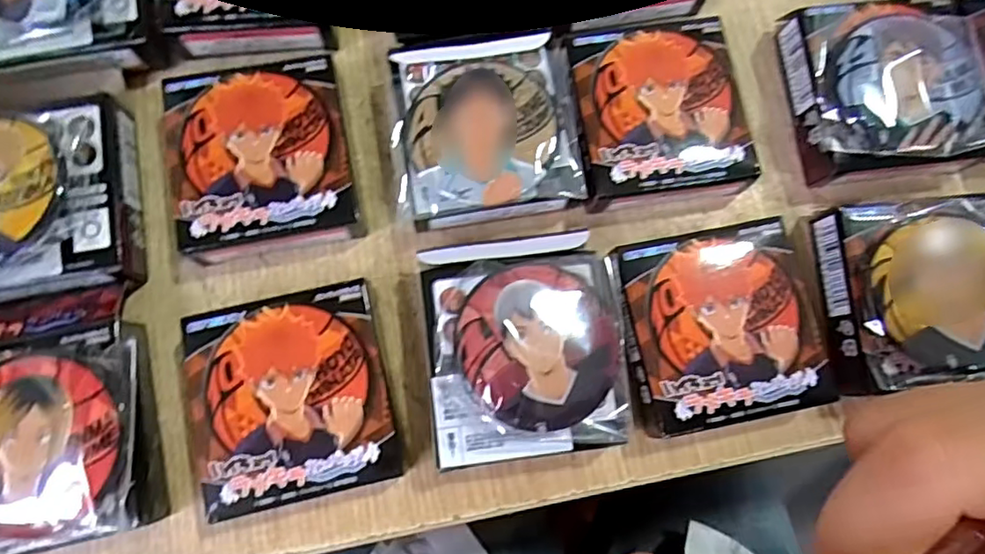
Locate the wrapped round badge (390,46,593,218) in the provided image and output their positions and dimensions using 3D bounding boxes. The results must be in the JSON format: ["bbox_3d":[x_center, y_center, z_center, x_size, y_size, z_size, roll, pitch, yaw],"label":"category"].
[{"bbox_3d":[-0.003,-0.057,0.226,0.069,0.012,0.062,-8,77,-4],"label":"wrapped round badge"}]

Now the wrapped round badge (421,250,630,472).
[{"bbox_3d":[0.012,0.025,0.203,0.067,0.011,0.067,-6,76,-4],"label":"wrapped round badge"}]

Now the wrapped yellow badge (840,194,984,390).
[{"bbox_3d":[0.162,0.003,0.216,0.060,0.012,0.066,-5,78,8],"label":"wrapped yellow badge"}]

